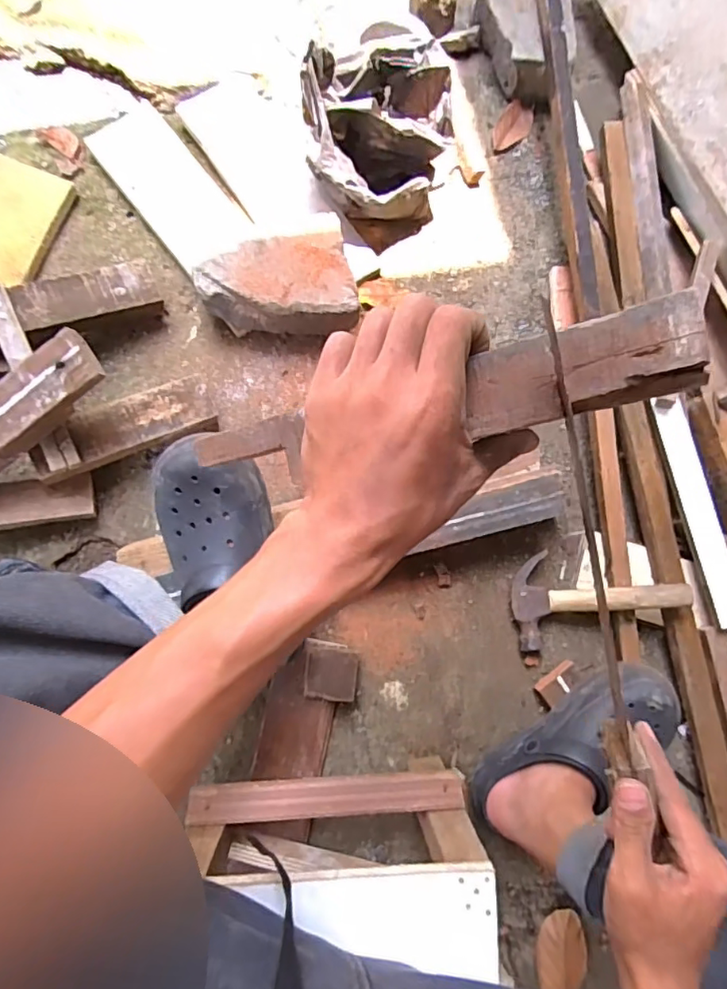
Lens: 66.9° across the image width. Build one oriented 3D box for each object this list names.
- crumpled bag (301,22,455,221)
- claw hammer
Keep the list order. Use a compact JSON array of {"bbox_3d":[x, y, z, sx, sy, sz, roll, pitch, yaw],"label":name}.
[{"bbox_3d":[0.022,-0.467,0.745,0.184,0.174,0.183,-11,83,-6],"label":"crumpled bag"},{"bbox_3d":[0.298,0.134,0.700,0.208,0.023,0.120,-5,82,14],"label":"claw hammer"}]

